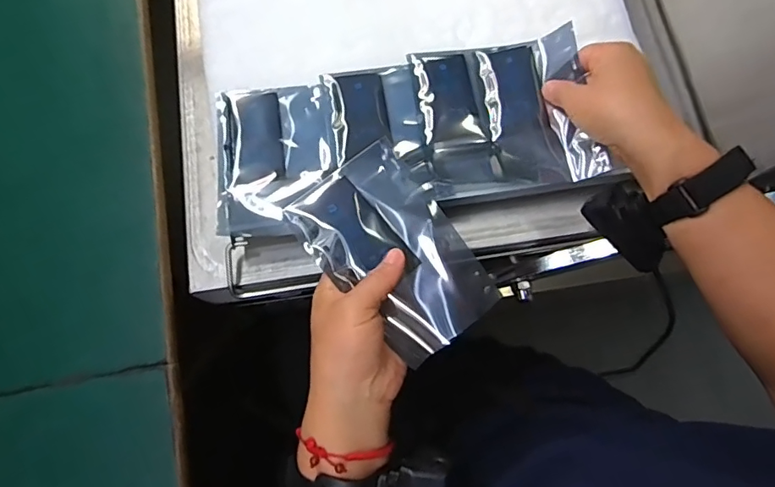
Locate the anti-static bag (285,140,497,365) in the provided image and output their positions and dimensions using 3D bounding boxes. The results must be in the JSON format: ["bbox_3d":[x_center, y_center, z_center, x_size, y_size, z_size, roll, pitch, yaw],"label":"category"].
[{"bbox_3d":[0.007,0.008,0.365,0.091,0.024,0.148,-38,92,-5],"label":"anti-static bag"}]

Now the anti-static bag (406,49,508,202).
[{"bbox_3d":[0.069,-0.113,0.459,0.073,0.004,0.148,-9,74,-3],"label":"anti-static bag"}]

